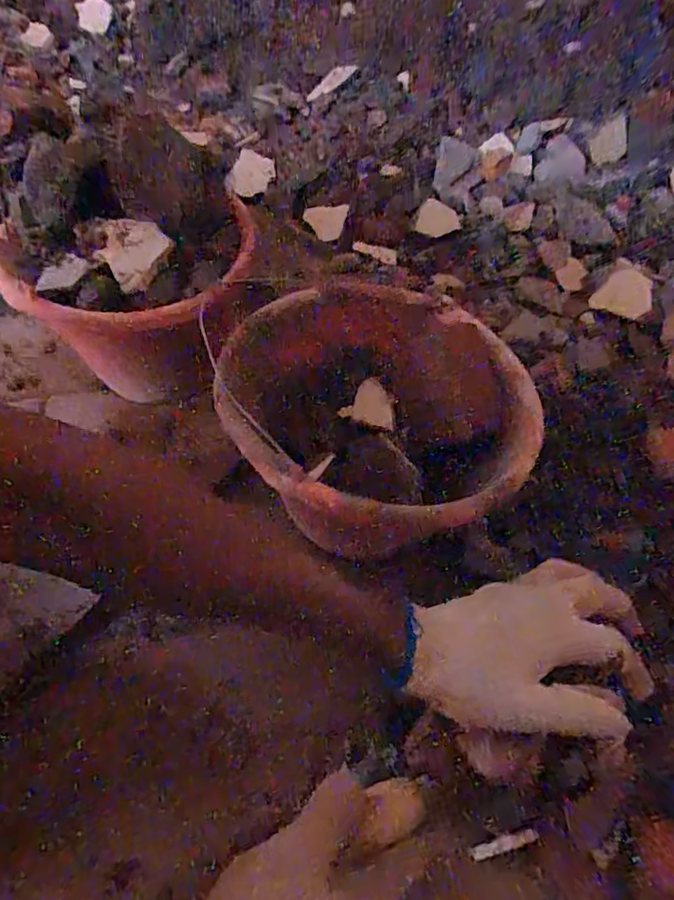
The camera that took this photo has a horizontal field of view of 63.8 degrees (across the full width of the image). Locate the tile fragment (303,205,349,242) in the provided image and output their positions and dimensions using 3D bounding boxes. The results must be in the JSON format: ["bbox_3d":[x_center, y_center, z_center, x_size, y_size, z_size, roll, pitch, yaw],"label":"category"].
[{"bbox_3d":[-0.015,-0.321,0.771,0.060,0.055,0.010,-4,56,-1],"label":"tile fragment"}]

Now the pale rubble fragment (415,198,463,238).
[{"bbox_3d":[0.137,-0.308,0.731,0.057,0.010,0.046,18,96,-16],"label":"pale rubble fragment"}]

